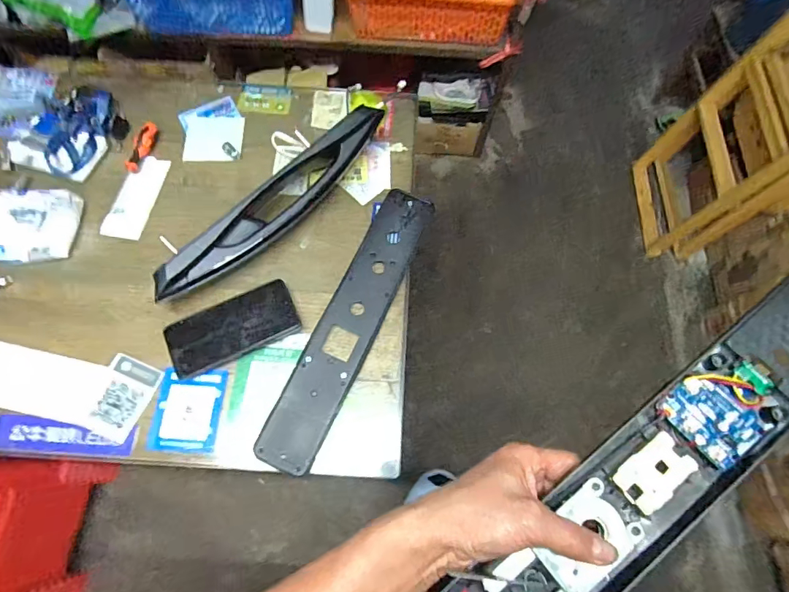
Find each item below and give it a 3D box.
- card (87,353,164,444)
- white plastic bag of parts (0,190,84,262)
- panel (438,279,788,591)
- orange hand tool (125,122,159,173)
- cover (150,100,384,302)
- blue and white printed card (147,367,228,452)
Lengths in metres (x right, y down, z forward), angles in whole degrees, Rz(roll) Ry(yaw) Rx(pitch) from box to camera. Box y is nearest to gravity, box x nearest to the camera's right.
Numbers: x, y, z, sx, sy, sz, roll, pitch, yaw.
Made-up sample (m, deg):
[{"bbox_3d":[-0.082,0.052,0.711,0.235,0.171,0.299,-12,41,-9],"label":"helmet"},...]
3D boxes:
[{"bbox_3d":[-0.335,0.124,0.534,0.065,0.007,0.095,20,69,6],"label":"card"},{"bbox_3d":[-0.504,-0.107,0.583,0.118,0.068,0.104,0,69,-1],"label":"white plastic bag of parts"},{"bbox_3d":[0.205,0.119,0.318,0.414,0.021,0.074,-39,74,-6],"label":"panel"},{"bbox_3d":[-0.386,-0.226,0.663,0.028,0.020,0.083,10,69,2],"label":"orange hand tool"},{"bbox_3d":[-0.154,-0.130,0.598,0.045,0.069,0.378,43,73,14],"label":"cover"},{"bbox_3d":[-0.251,0.138,0.531,0.076,0.005,0.094,4,71,-4],"label":"blue and white printed card"}]

